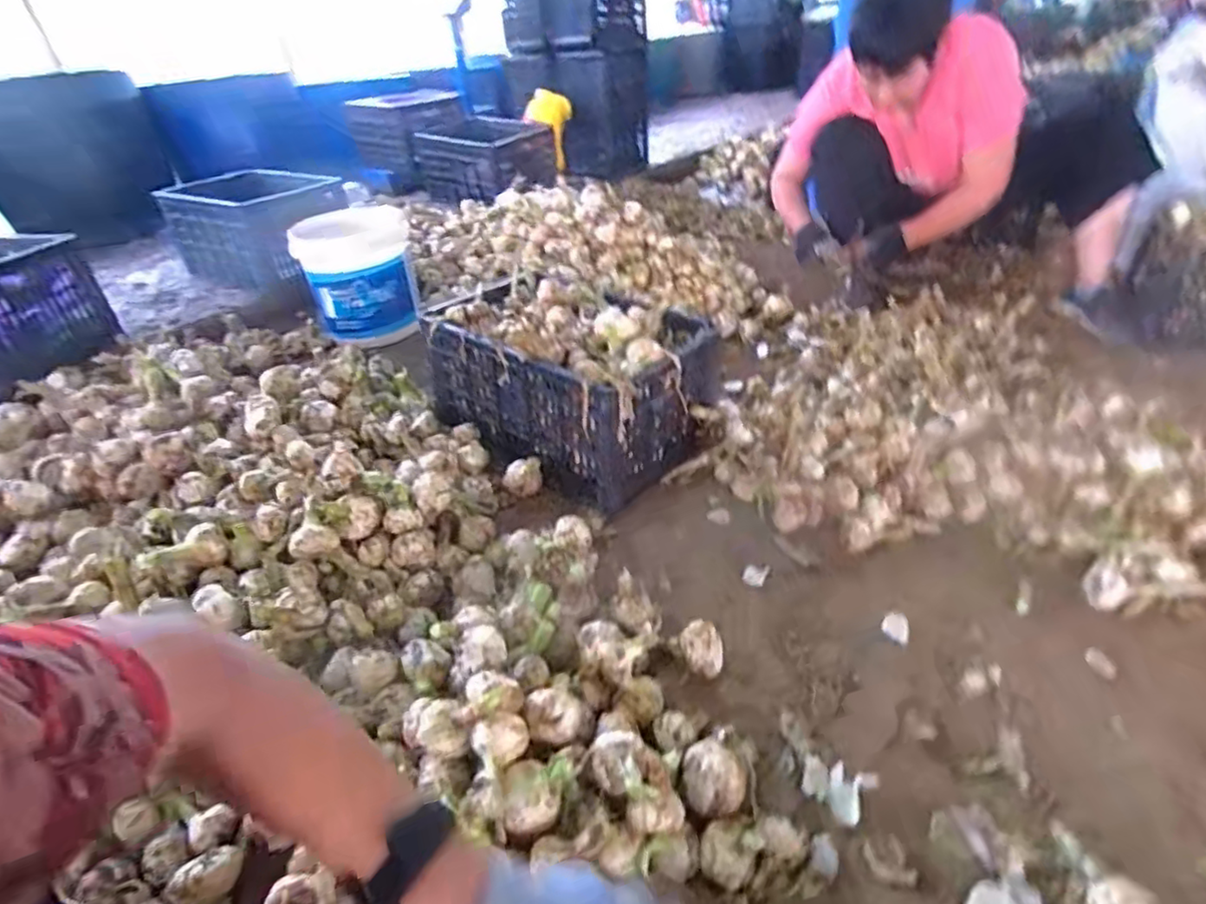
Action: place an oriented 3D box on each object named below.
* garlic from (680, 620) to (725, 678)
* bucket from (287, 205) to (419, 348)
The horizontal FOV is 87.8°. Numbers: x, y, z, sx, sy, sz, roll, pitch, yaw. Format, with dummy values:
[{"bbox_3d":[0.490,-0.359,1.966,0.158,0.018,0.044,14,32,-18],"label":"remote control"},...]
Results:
[{"bbox_3d":[0.122,0.236,0.764,0.053,0.038,0.060,7,38,9],"label":"garlic"},{"bbox_3d":[-0.586,-0.440,1.522,0.242,0.267,0.293,-11,37,-9],"label":"bucket"}]

